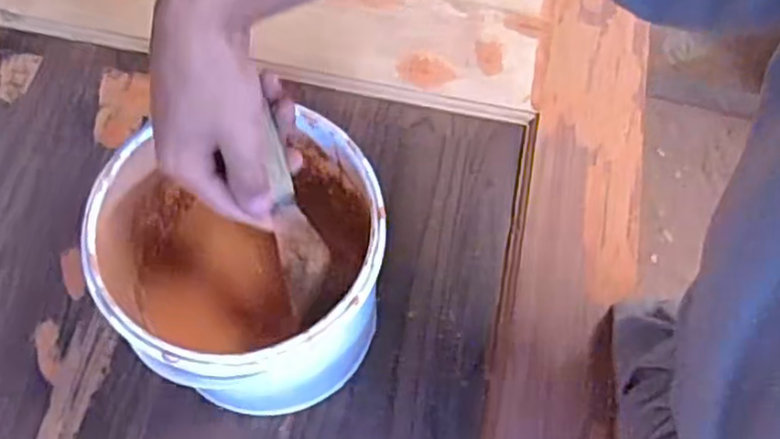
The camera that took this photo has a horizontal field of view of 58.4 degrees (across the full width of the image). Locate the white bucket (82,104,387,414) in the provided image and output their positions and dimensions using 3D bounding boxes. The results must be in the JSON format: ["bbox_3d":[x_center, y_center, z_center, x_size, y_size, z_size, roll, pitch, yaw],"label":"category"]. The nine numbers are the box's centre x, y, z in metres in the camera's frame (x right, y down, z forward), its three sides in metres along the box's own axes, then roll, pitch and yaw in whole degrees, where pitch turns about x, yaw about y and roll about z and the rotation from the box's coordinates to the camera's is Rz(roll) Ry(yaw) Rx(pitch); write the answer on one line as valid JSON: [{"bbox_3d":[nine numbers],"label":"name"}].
[{"bbox_3d":[-0.098,0.040,0.496,0.185,0.196,0.165,-10,67,-6],"label":"white bucket"}]

